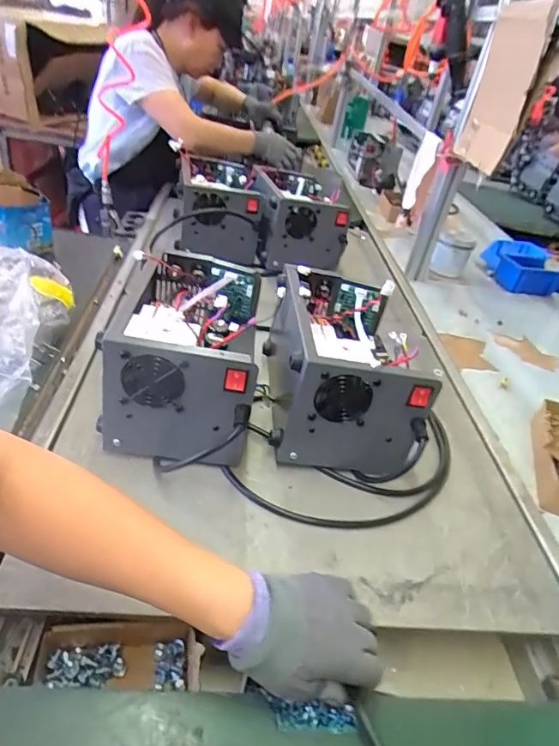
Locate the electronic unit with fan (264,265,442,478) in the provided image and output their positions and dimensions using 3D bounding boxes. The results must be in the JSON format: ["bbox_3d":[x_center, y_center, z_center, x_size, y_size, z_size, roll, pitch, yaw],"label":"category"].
[{"bbox_3d":[0.083,-0.010,0.704,0.175,0.165,0.298,6,33,-7],"label":"electronic unit with fan"}]

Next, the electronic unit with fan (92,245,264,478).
[{"bbox_3d":[-0.118,-0.022,0.672,0.177,0.170,0.300,9,33,-2],"label":"electronic unit with fan"}]

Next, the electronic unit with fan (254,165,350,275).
[{"bbox_3d":[0.033,-0.358,1.149,0.171,0.148,0.250,0,37,-17],"label":"electronic unit with fan"}]

